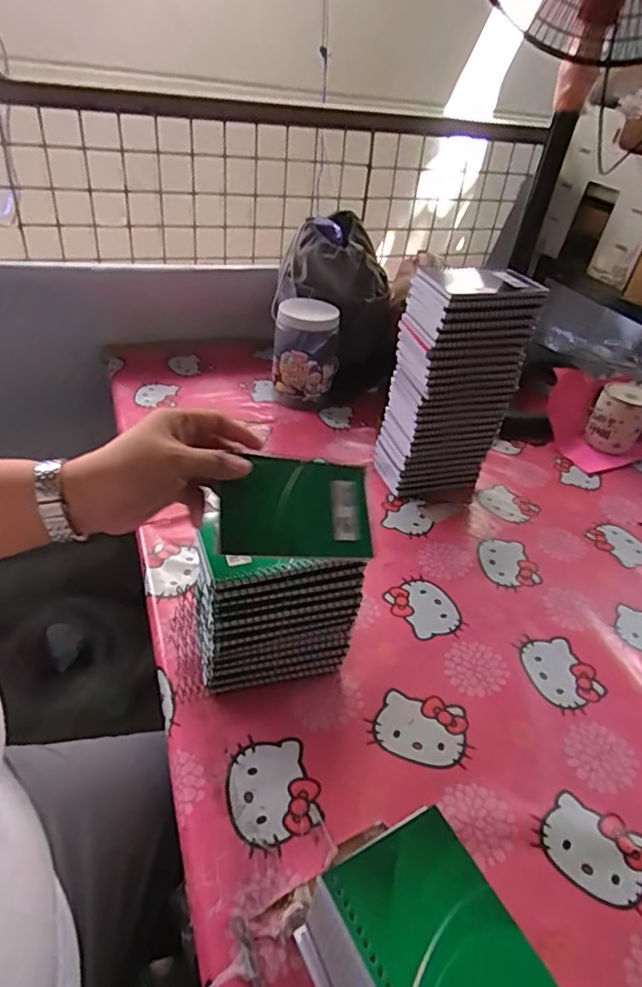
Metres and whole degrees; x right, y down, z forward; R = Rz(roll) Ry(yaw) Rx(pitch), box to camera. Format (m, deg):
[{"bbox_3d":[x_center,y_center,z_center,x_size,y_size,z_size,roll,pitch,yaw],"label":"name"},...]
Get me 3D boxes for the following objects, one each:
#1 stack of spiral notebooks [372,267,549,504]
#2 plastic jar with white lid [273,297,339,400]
[{"bbox_3d":[0.168,-0.134,0.739,0.142,0.286,0.111,-11,42,-21],"label":"stack of spiral notebooks"},{"bbox_3d":[-0.027,-0.228,0.924,0.102,0.155,0.084,6,38,-2],"label":"plastic jar with white lid"}]

